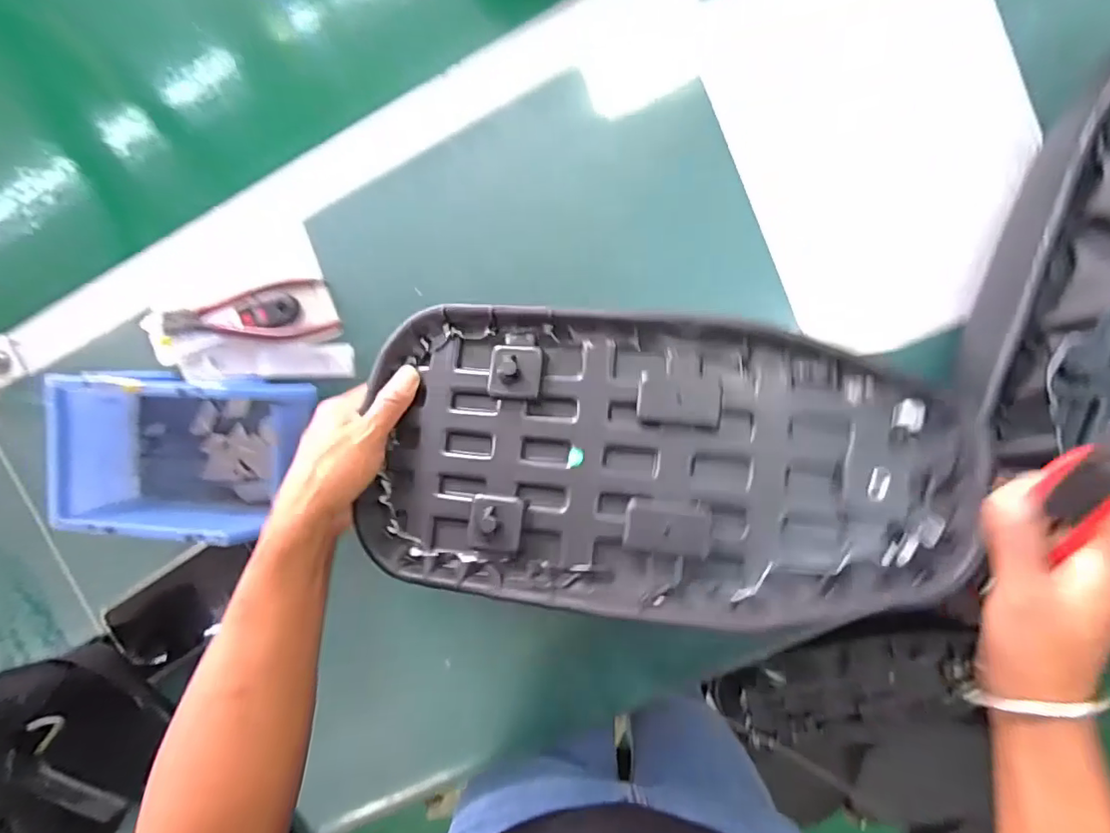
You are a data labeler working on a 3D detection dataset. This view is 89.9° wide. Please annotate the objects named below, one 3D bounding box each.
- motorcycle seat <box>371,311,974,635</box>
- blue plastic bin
[{"bbox_3d":[0.056,0.029,0.372,0.370,0.073,0.181,2,81,13],"label":"motorcycle seat"},{"bbox_3d":[-0.288,0.030,0.445,0.178,0.074,0.123,5,96,5],"label":"blue plastic bin"}]

